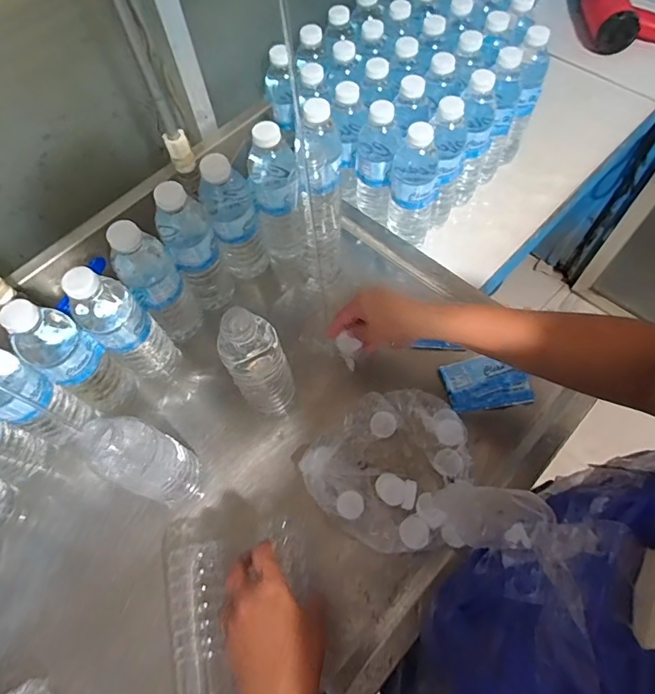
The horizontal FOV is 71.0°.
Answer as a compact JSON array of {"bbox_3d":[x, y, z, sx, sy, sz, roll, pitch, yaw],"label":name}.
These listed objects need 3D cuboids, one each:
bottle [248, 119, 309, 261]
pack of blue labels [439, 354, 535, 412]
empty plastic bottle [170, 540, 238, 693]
[{"bbox_3d":[-0.062,-0.201,0.598,0.069,0.199,0.067,-10,63,-2],"label":"bottle"},{"bbox_3d":[0.202,0.045,0.585,0.102,0.008,0.070,-7,63,0],"label":"pack of blue labels"},{"bbox_3d":[-0.124,0.308,0.453,0.056,0.050,0.210,-10,63,-2],"label":"empty plastic bottle"}]

